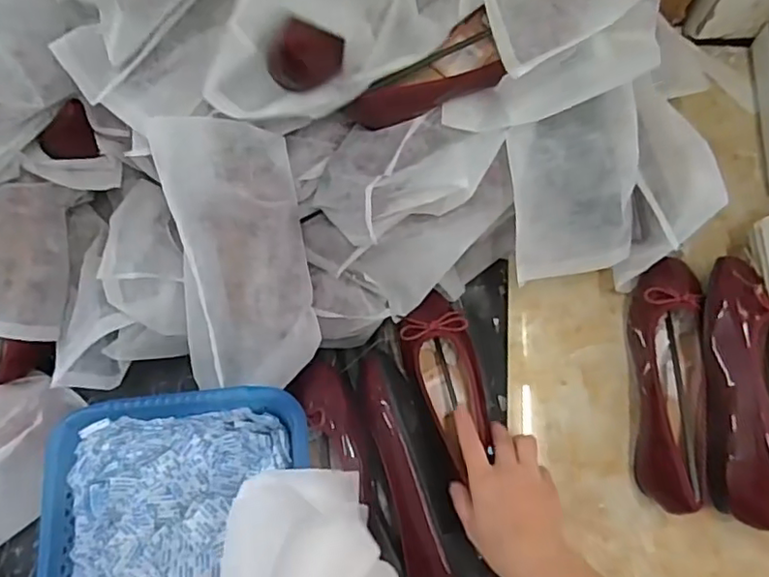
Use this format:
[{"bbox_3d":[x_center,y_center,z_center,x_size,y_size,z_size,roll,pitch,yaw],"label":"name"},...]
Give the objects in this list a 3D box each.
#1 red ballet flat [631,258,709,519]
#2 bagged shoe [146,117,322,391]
[{"bbox_3d":[0.276,0.088,0.582,0.058,0.068,0.235,6,73,4],"label":"red ballet flat"},{"bbox_3d":[-0.137,-0.027,0.550,0.125,0.057,0.255,-6,108,1],"label":"bagged shoe"}]

